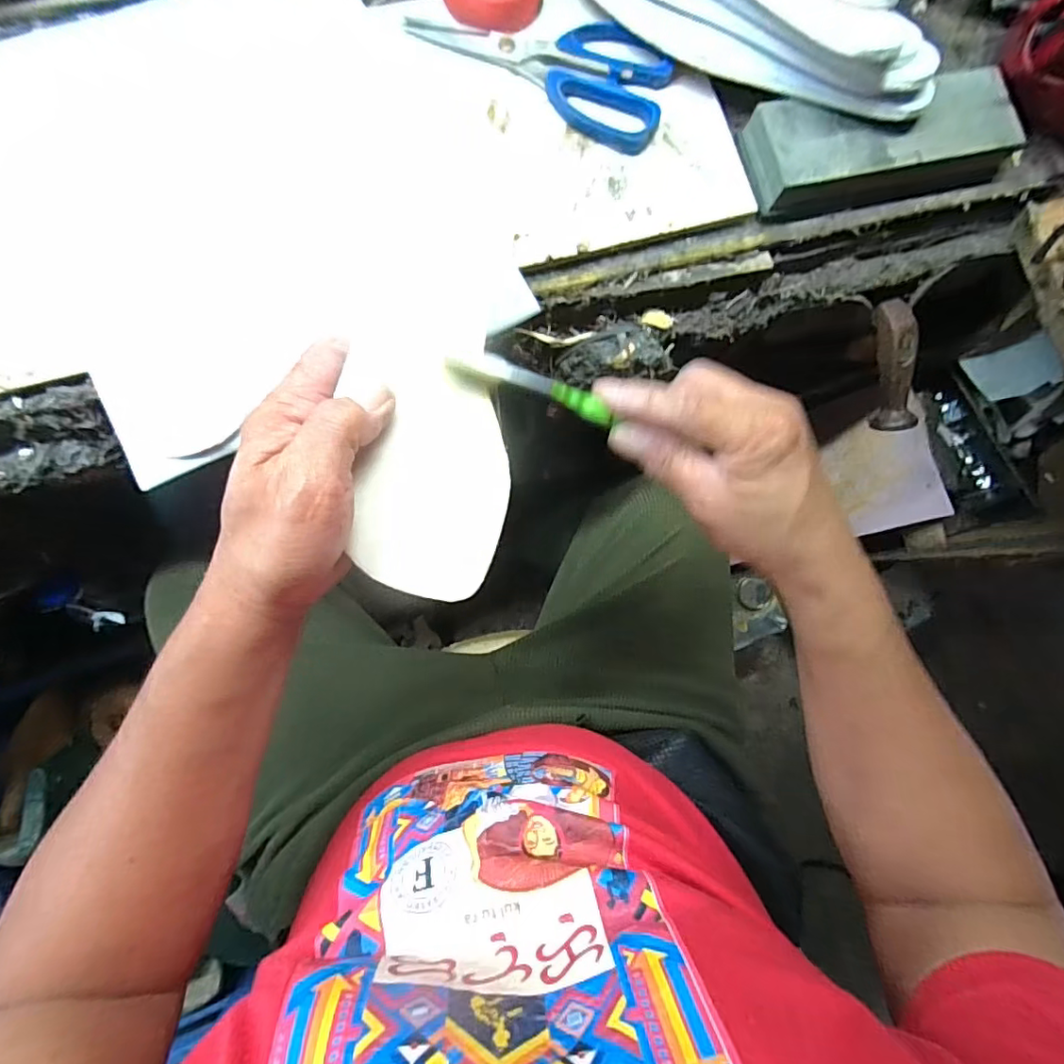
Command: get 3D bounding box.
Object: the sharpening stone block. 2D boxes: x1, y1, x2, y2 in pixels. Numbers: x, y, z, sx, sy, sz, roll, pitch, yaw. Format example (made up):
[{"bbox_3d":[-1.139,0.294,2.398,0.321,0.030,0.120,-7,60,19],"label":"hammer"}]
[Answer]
[{"bbox_3d":[0.242,-0.264,0.372,0.186,0.027,0.064,-10,85,-7],"label":"sharpening stone block"}]

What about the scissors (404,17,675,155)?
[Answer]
[{"bbox_3d":[0.011,-0.320,0.363,0.171,0.011,0.073,27,82,-3],"label":"scissors"}]

